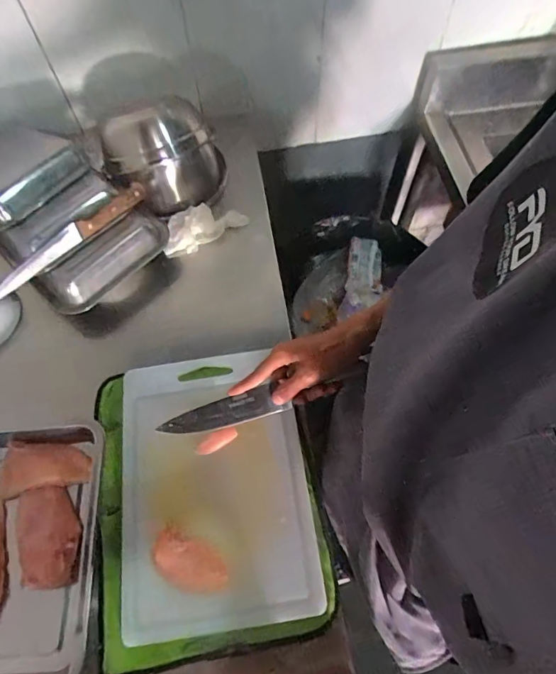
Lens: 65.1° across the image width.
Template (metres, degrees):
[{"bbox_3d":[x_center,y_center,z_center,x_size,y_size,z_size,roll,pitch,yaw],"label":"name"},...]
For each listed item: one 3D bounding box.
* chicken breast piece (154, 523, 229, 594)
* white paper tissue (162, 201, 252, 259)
[{"bbox_3d":[-0.109,0.273,0.526,0.097,0.014,0.053,23,67,12],"label":"chicken breast piece"},{"bbox_3d":[-0.133,-0.196,0.759,0.152,0.020,0.067,-32,107,-14],"label":"white paper tissue"}]

